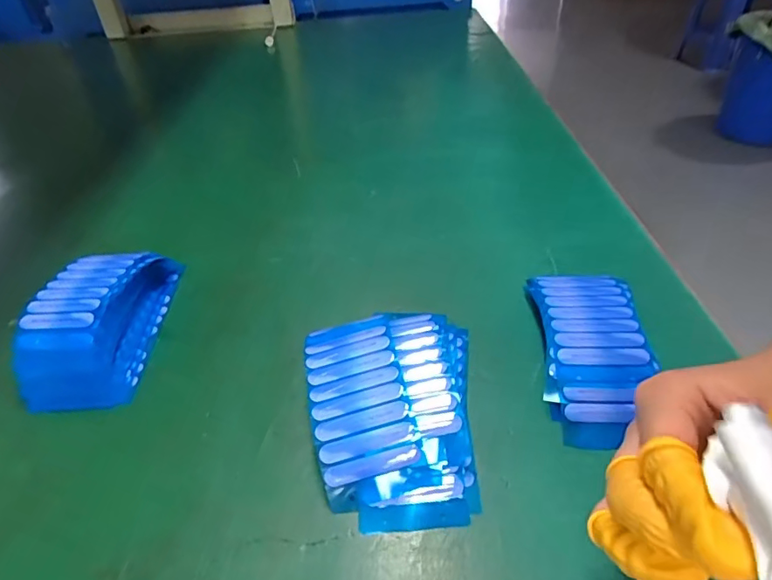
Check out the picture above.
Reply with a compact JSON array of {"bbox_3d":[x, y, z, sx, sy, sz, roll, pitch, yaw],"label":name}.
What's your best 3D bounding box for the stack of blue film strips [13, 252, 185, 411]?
[{"bbox_3d":[-0.208,0.015,0.376,0.072,0.050,0.146,-5,40,1],"label":"stack of blue film strips"}]

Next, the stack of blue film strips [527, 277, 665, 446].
[{"bbox_3d":[0.129,0.037,0.325,0.059,0.031,0.121,0,40,7],"label":"stack of blue film strips"}]

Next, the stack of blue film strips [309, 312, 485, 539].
[{"bbox_3d":[0.004,0.062,0.303,0.098,0.036,0.140,-5,40,1],"label":"stack of blue film strips"}]

